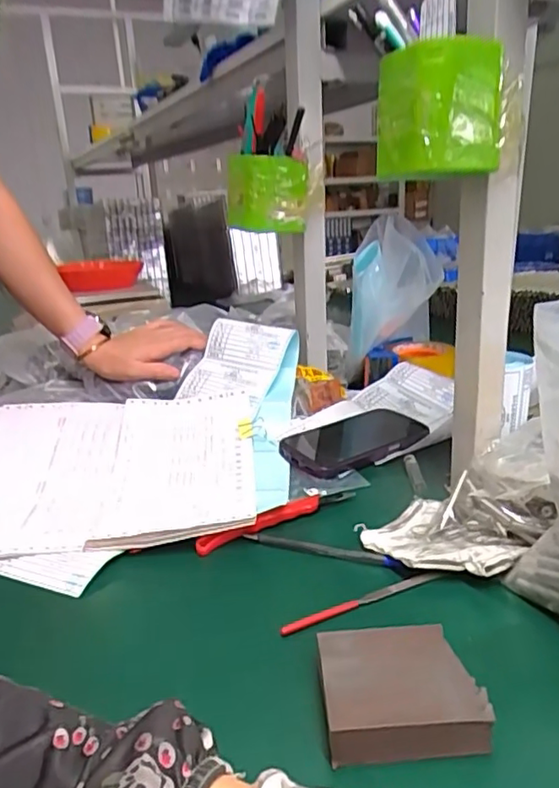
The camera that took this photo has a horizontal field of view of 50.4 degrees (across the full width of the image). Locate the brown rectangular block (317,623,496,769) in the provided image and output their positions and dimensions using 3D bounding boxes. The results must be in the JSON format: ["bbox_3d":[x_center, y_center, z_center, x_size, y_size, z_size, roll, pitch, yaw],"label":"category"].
[{"bbox_3d":[0.064,0.162,0.326,0.079,0.026,0.068,-3,20,-2],"label":"brown rectangular block"}]

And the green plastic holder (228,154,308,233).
[{"bbox_3d":[-0.014,-0.227,0.677,0.088,0.079,0.070,-2,20,-1],"label":"green plastic holder"}]

